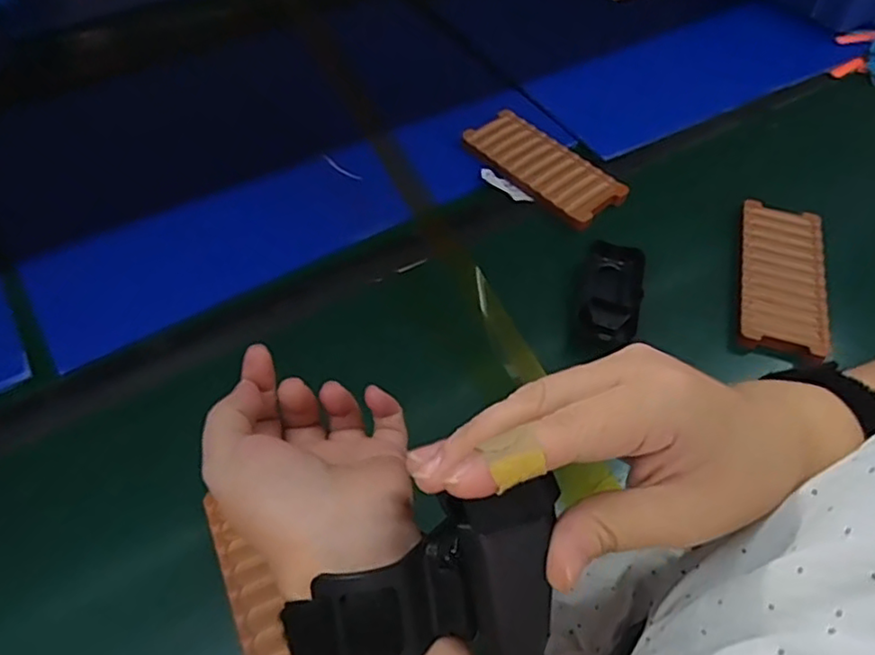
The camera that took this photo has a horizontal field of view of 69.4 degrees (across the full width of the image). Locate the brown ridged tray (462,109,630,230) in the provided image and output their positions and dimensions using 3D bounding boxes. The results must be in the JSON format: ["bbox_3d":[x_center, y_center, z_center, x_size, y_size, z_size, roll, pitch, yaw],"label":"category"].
[{"bbox_3d":[0.109,-0.169,0.658,0.078,0.015,0.172,-36,62,-24],"label":"brown ridged tray"}]

